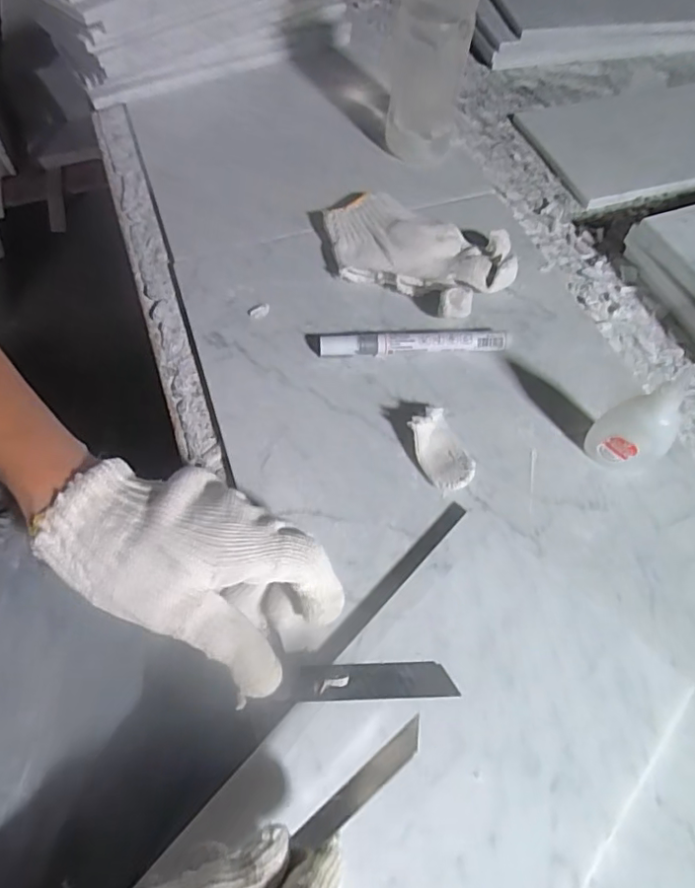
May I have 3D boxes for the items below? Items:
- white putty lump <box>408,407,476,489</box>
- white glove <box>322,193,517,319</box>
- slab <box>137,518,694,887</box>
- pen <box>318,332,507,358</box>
[{"bbox_3d":[0.063,0.004,0.370,0.032,0.022,0.054,-25,63,-17],"label":"white putty lump"},{"bbox_3d":[0.054,-0.159,0.460,0.158,0.032,0.095,28,61,13],"label":"white glove"},{"bbox_3d":[0.032,0.180,0.267,0.152,0.009,0.295,40,65,19],"label":"slab"},{"bbox_3d":[0.049,-0.077,0.417,0.138,0.017,0.016,-2,59,-4],"label":"pen"}]

